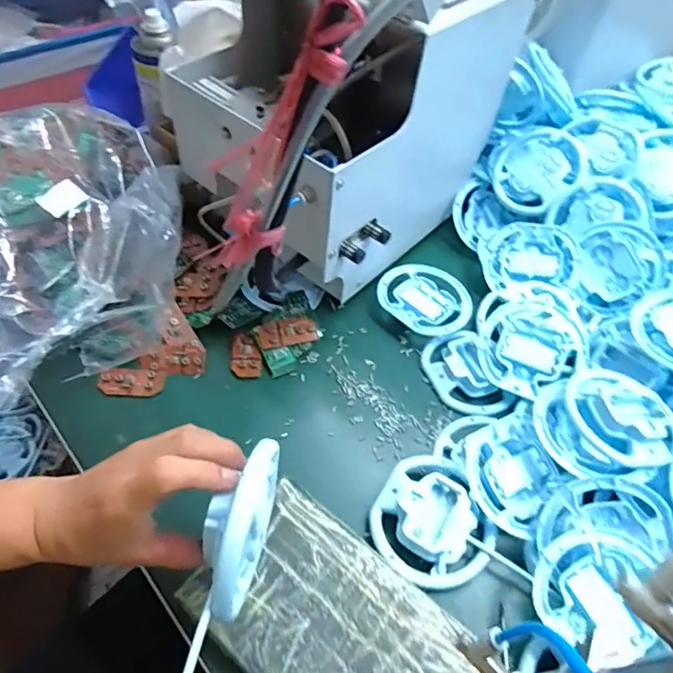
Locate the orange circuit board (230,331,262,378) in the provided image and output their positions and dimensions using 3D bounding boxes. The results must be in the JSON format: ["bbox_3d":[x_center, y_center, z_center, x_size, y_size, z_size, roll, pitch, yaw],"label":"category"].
[{"bbox_3d":[-0.093,0.019,0.528,0.032,0.004,0.052,-2,62,1],"label":"orange circuit board"}]

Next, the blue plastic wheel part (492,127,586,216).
[{"bbox_3d":[0.244,-0.200,0.618,0.100,0.013,0.101,-6,78,29],"label":"blue plastic wheel part"}]

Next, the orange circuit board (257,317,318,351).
[{"bbox_3d":[-0.053,-0.005,0.542,0.064,0.010,0.033,-11,54,-12],"label":"orange circuit board"}]

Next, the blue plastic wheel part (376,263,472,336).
[{"bbox_3d":[0.103,-0.046,0.587,0.104,0.016,0.093,23,55,13],"label":"blue plastic wheel part"}]

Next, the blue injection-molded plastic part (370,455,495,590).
[{"bbox_3d":[0.077,0.152,0.425,0.093,0.031,0.101,2,53,-3],"label":"blue injection-molded plastic part"}]

